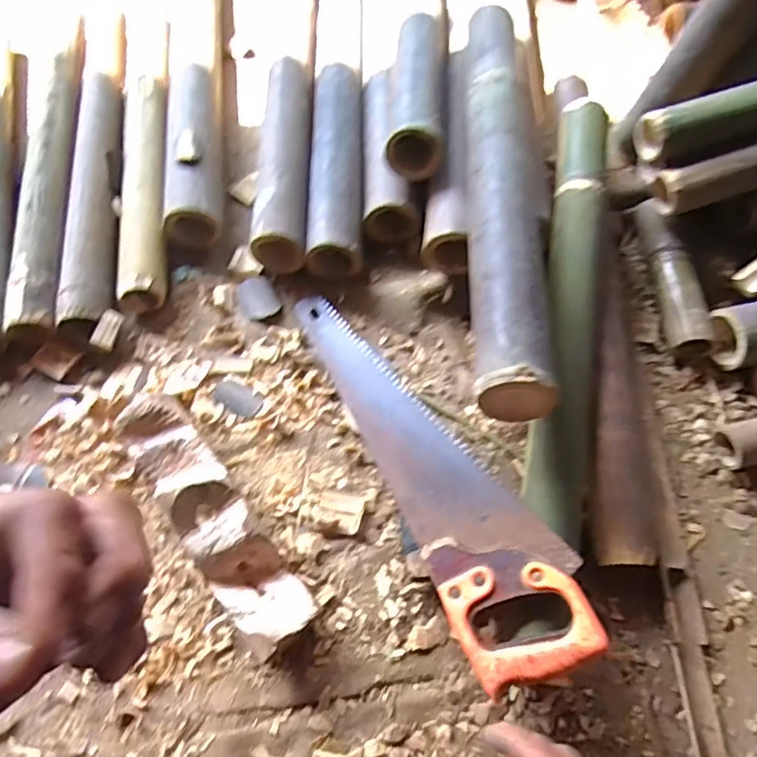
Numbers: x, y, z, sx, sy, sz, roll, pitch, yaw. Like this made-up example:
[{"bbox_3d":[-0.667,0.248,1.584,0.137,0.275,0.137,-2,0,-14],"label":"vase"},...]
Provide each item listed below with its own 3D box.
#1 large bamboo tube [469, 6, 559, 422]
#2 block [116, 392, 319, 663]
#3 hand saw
[{"bbox_3d":[0.143,-0.230,0.670,0.081,0.064,0.581,4,63,1],"label":"large bamboo tube"},{"bbox_3d":[-0.177,0.142,0.612,0.075,0.053,0.300,-35,68,-17],"label":"block"},{"bbox_3d":[0.051,0.072,0.630,0.119,0.033,0.485,-33,56,6],"label":"hand saw"}]

